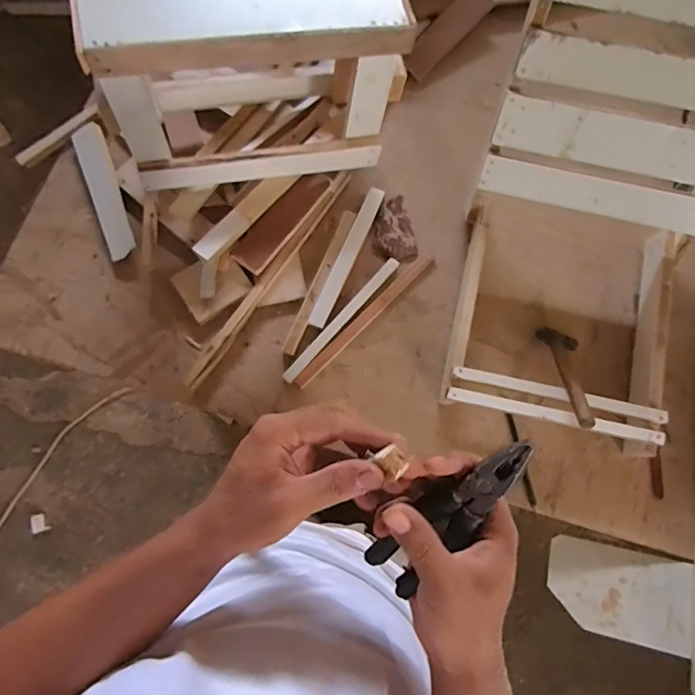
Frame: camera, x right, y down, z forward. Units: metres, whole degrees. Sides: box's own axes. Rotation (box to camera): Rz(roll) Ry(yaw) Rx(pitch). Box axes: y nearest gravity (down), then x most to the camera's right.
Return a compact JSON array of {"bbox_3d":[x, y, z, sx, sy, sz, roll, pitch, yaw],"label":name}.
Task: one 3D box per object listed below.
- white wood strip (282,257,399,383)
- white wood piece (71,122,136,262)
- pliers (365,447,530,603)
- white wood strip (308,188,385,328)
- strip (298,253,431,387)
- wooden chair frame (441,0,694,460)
[{"bbox_3d":[-0.008,-0.044,0.722,0.019,0.018,0.248,40,78,8],"label":"white wood strip"},{"bbox_3d":[-0.390,-0.255,0.755,0.056,0.014,0.241,-26,78,7],"label":"white wood piece"},{"bbox_3d":[0.069,0.115,0.322,0.041,0.011,0.144,43,113,10],"label":"pliers"},{"bbox_3d":[0.000,-0.142,0.740,0.026,0.018,0.241,23,79,6],"label":"white wood strip"},{"bbox_3d":[0.027,-0.046,0.726,0.021,0.015,0.288,44,79,9],"label":"strip"},{"bbox_3d":[0.342,-0.160,0.610,0.354,0.285,0.514,16,76,3],"label":"wooden chair frame"}]

